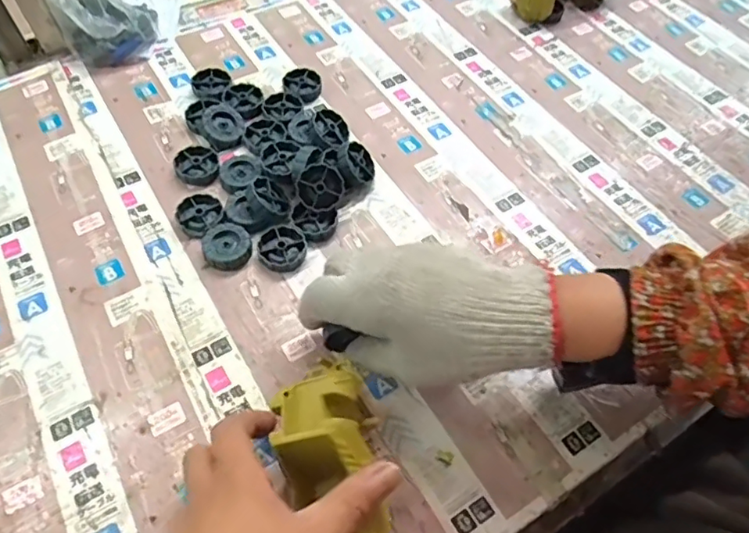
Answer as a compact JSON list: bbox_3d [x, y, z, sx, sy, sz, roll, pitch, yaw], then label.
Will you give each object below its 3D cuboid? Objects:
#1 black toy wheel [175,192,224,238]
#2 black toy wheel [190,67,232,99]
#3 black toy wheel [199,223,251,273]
[{"bbox_3d":[-0.146,-0.043,0.462,0.038,0.011,0.036,1,58,-2],"label":"black toy wheel"},{"bbox_3d":[-0.163,-0.180,0.552,0.034,0.016,0.037,1,58,-2],"label":"black toy wheel"},{"bbox_3d":[-0.119,-0.016,0.444,0.037,0.014,0.040,1,58,-2],"label":"black toy wheel"}]

